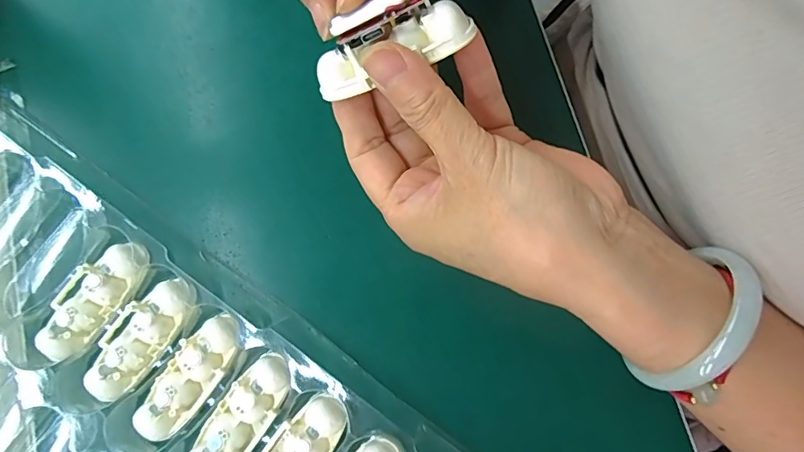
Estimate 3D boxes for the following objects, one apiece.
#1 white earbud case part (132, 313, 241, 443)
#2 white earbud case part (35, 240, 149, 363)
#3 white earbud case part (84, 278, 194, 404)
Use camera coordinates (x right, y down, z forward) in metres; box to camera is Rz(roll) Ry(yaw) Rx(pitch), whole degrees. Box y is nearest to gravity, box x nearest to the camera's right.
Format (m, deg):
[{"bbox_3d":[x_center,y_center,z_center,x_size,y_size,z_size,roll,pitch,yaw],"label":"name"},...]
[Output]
[{"bbox_3d":[-0.098,0.069,0.229,0.024,0.012,0.062,38,81,8],"label":"white earbud case part"},{"bbox_3d":[-0.150,0.034,0.240,0.026,0.015,0.062,41,82,8],"label":"white earbud case part"},{"bbox_3d":[-0.125,0.051,0.234,0.028,0.010,0.062,37,81,8],"label":"white earbud case part"}]

